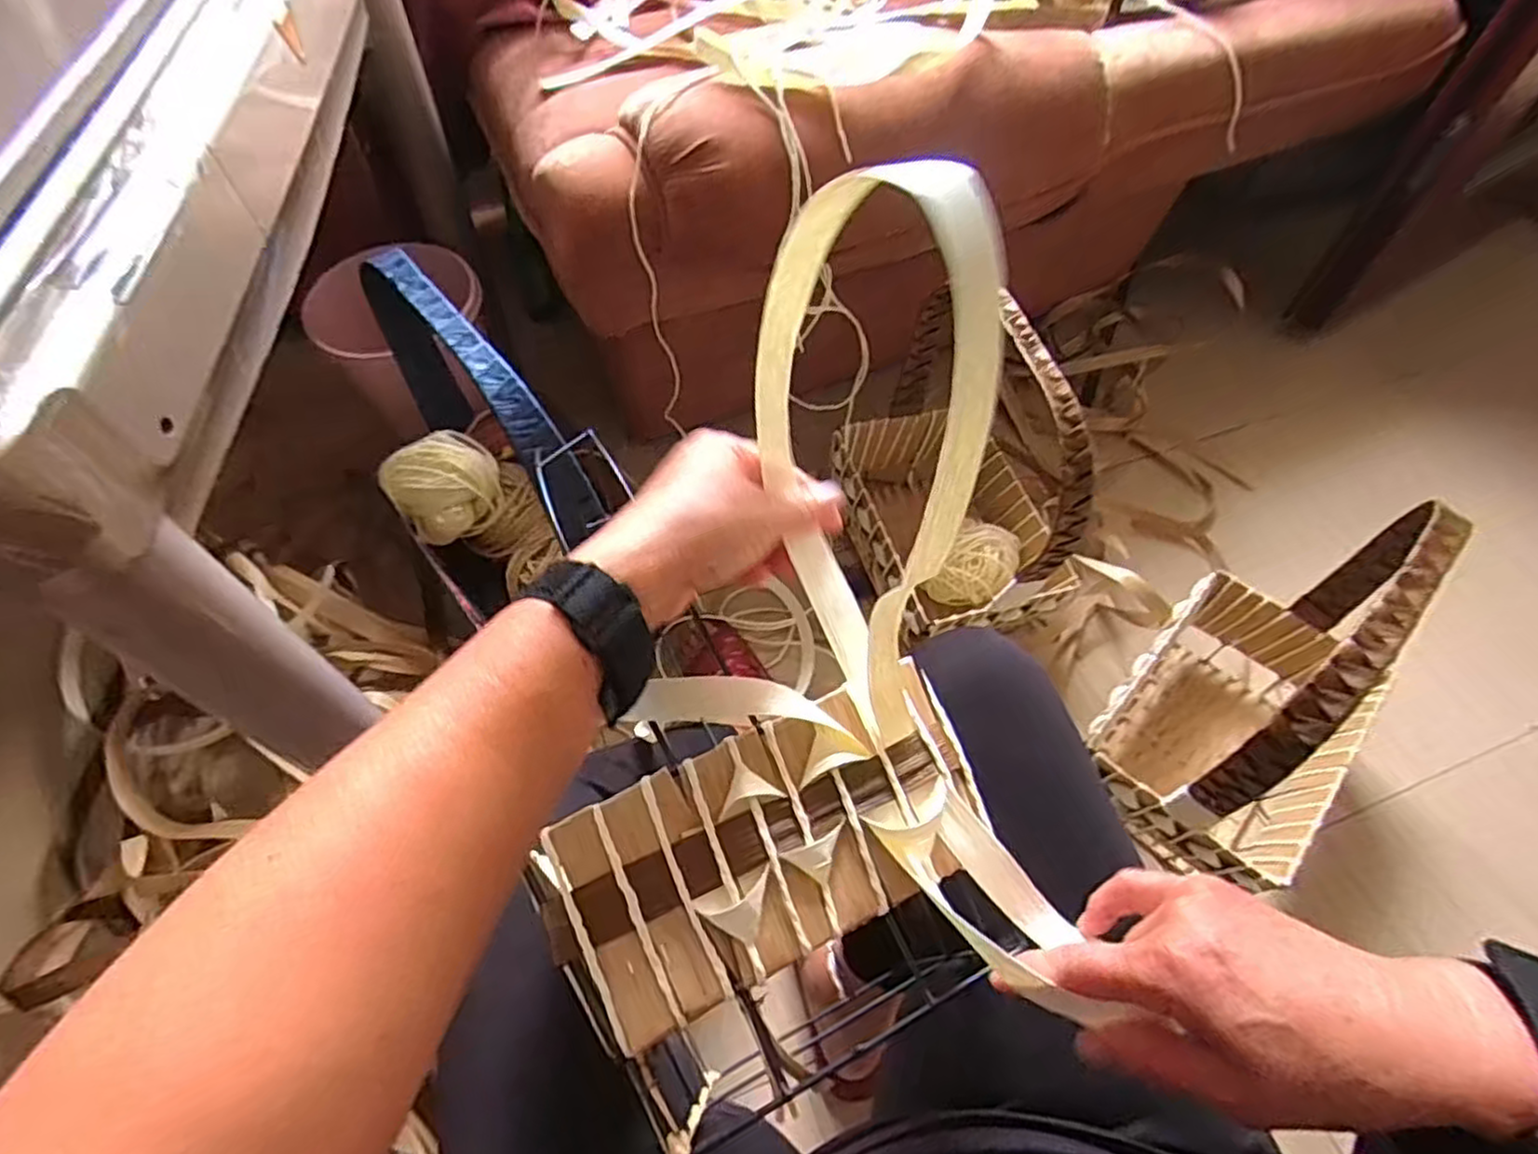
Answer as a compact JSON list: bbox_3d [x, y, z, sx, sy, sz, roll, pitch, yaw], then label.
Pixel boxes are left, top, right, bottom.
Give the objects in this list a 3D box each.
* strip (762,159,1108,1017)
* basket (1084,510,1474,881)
[{"bbox_3d":[0.058,0.005,0.331,0.072,0.327,0.141,-14,23,-8],"label":"strip"},{"bbox_3d":[0.555,0.124,0.813,0.229,0.442,0.372,36,64,22],"label":"basket"}]

